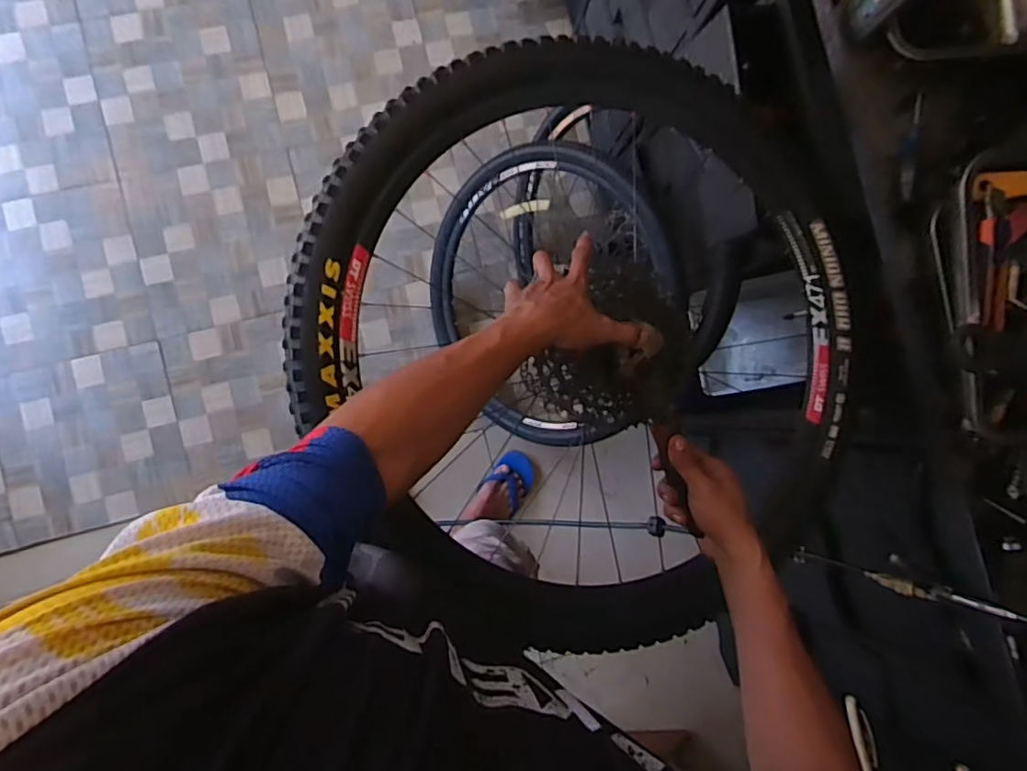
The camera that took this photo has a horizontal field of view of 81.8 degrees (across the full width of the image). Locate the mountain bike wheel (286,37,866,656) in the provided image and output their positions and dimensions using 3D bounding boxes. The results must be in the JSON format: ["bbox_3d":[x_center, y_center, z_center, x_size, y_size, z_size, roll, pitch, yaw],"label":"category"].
[{"bbox_3d":[0.113,-0.044,0.727,0.701,0.138,0.698,0,88,-7],"label":"mountain bike wheel"}]

